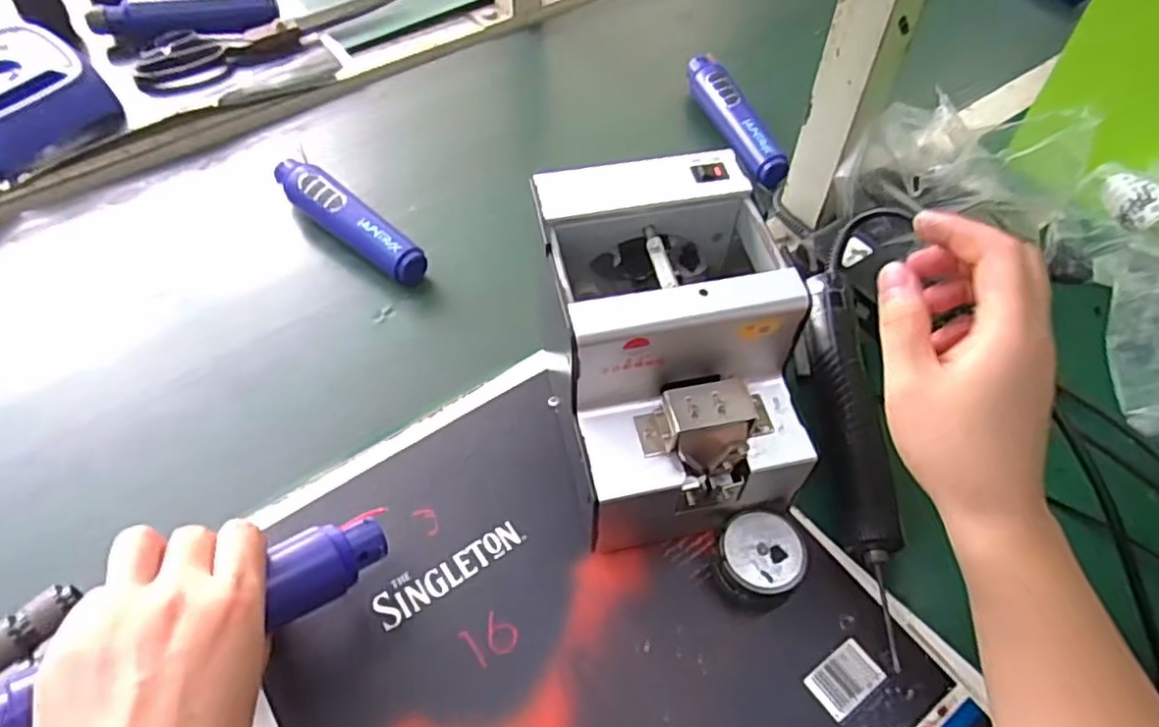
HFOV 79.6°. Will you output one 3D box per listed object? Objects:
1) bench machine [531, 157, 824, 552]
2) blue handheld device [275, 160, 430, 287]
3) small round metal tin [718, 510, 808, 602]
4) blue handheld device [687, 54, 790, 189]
[{"bbox_3d":[0.050,-0.007,0.421,0.125,0.149,0.186,-10,54,-6],"label":"bench machine"},{"bbox_3d":[-0.194,-0.118,0.582,0.167,0.040,0.032,34,61,23],"label":"blue handheld device"},{"bbox_3d":[0.105,0.113,0.405,0.046,0.034,0.045,0,54,1],"label":"small round metal tin"},{"bbox_3d":[0.142,-0.233,0.658,0.030,0.039,0.191,-14,55,-9],"label":"blue handheld device"}]

